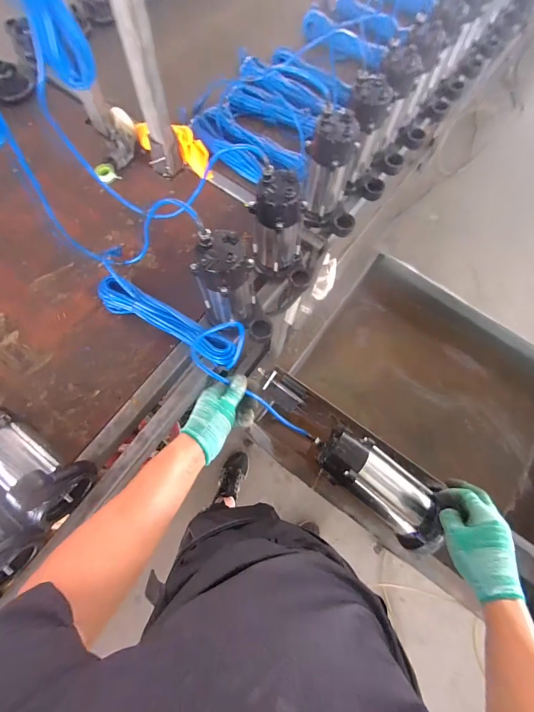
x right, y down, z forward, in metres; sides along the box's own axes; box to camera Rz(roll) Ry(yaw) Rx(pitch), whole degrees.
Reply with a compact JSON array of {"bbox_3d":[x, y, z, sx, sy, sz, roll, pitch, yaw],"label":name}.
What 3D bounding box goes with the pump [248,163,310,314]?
[{"bbox_3d":[0.038,-0.238,0.700,0.109,0.284,0.144,-22,74,-10],"label":"pump"}]

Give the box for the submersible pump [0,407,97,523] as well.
[{"bbox_3d":[-0.452,0.193,0.563,0.232,0.163,0.112,33,73,8],"label":"submersible pump"}]

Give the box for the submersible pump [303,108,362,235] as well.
[{"bbox_3d":[0.159,-0.408,0.735,0.149,0.238,0.109,14,71,2],"label":"submersible pump"}]

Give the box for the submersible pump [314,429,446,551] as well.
[{"bbox_3d":[0.199,0.230,0.565,0.227,0.085,0.097,40,76,6],"label":"submersible pump"}]

